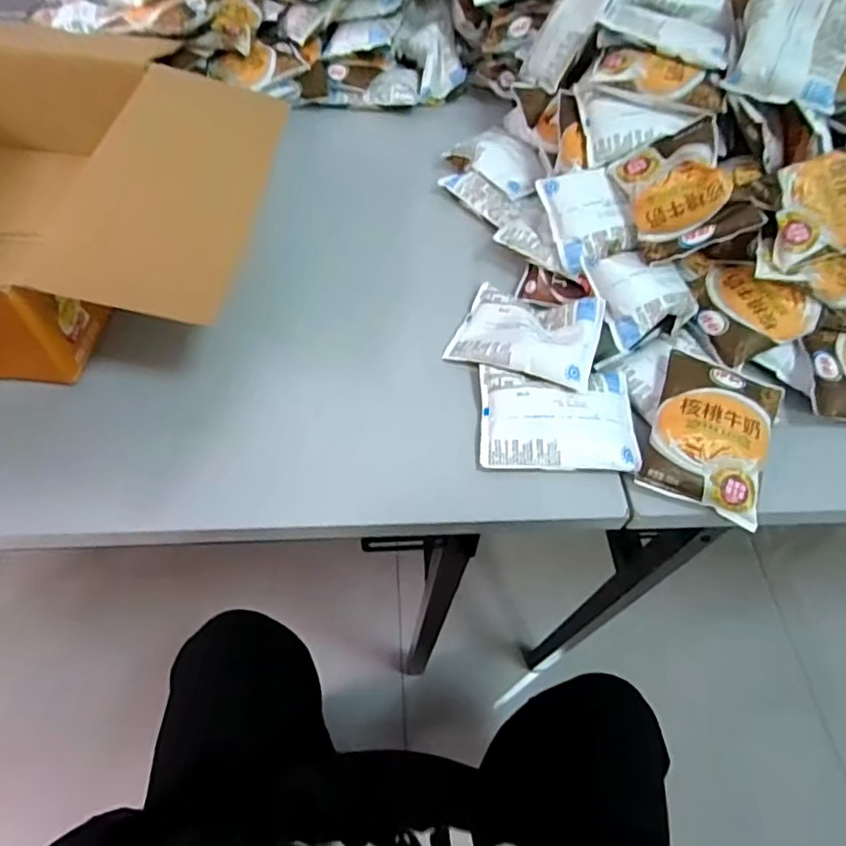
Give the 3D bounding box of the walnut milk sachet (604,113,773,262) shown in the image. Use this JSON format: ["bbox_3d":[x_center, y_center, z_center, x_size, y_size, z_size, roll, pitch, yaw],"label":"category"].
[{"bbox_3d":[0.233,-0.207,0.511,0.094,0.023,0.110,-20,81,22],"label":"walnut milk sachet"}]

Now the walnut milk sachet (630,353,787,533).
[{"bbox_3d":[0.238,0.007,0.470,0.092,0.019,0.126,19,69,12],"label":"walnut milk sachet"}]

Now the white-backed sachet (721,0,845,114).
[{"bbox_3d":[0.336,-0.344,0.513,0.092,0.018,0.118,21,89,14],"label":"white-backed sachet"}]

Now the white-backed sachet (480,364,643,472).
[{"bbox_3d":[0.114,-0.006,0.480,0.127,0.022,0.094,4,57,-2],"label":"white-backed sachet"}]

